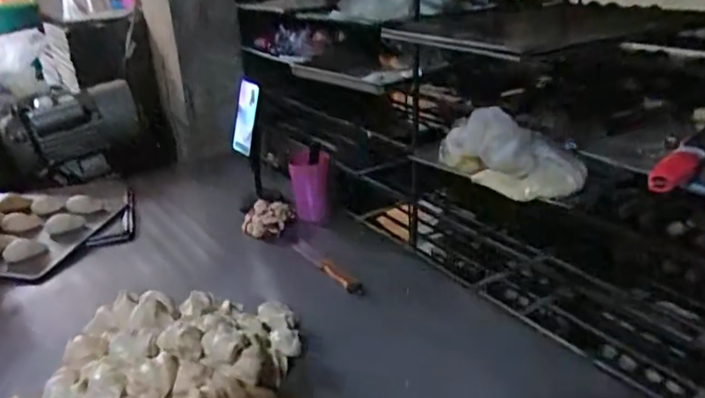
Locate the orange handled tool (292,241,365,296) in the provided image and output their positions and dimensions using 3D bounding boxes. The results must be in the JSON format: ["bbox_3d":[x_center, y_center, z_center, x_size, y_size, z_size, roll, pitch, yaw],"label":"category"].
[{"bbox_3d":[-0.052,0.129,1.108,0.187,0.018,0.021,32,41,33],"label":"orange handled tool"}]

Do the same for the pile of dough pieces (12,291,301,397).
[{"bbox_3d":[-0.263,0.227,0.808,0.316,0.075,0.323,6,26,20],"label":"pile of dough pieces"}]

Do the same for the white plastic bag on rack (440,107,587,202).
[{"bbox_3d":[0.240,-0.082,0.915,0.117,0.124,0.226,-14,26,-20],"label":"white plastic bag on rack"}]

